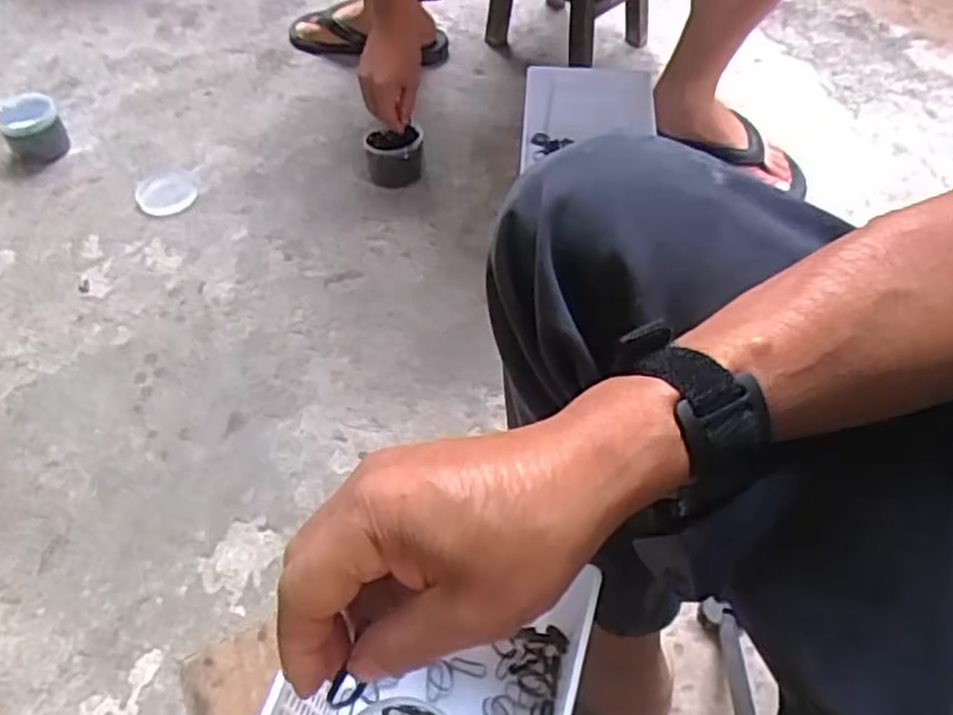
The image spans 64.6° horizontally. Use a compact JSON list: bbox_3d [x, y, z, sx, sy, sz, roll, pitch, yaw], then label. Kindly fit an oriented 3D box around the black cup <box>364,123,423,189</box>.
[{"bbox_3d":[-0.114,-0.286,1.056,0.080,0.070,0.061,-9,54,-4],"label":"black cup"}]

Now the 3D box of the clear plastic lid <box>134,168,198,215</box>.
[{"bbox_3d":[-0.439,-0.235,1.069,0.084,0.006,0.092,-1,53,2],"label":"clear plastic lid"}]

